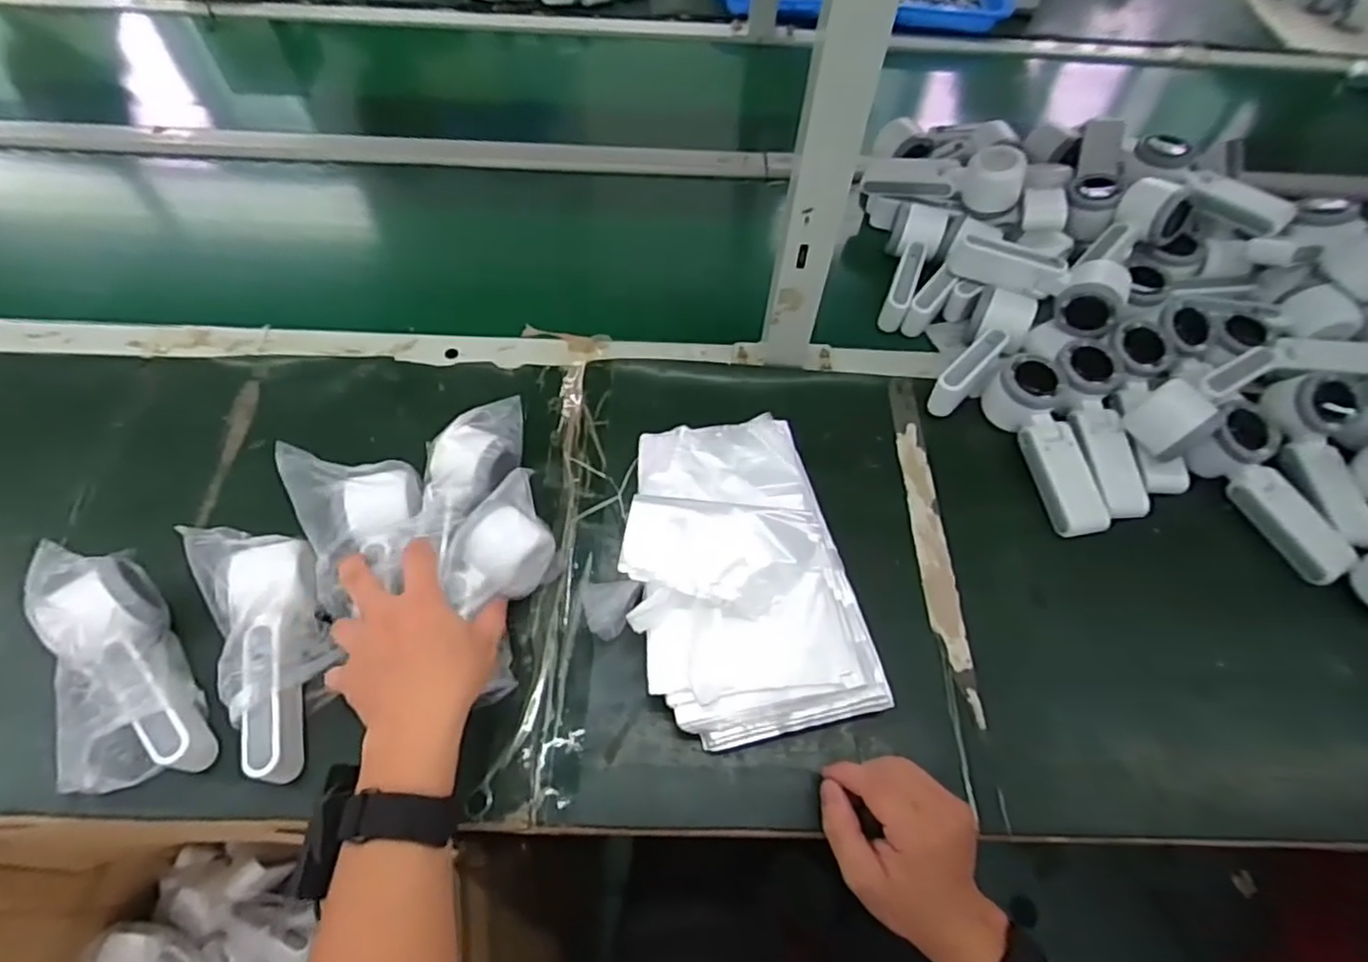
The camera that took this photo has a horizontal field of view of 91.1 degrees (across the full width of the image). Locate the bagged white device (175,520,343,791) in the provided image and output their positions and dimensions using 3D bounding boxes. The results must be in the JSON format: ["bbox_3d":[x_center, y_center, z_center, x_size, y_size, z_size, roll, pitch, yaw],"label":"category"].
[{"bbox_3d":[-0.285,0.112,0.465,0.068,0.053,0.180,-17,76,-13],"label":"bagged white device"}]

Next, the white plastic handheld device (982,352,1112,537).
[{"bbox_3d":[0.327,-0.032,0.599,0.053,0.046,0.168,-5,58,-6],"label":"white plastic handheld device"}]

